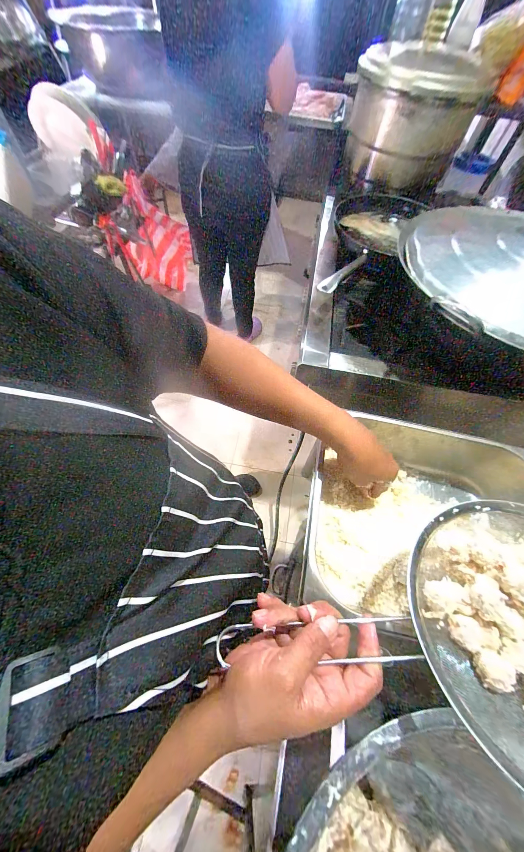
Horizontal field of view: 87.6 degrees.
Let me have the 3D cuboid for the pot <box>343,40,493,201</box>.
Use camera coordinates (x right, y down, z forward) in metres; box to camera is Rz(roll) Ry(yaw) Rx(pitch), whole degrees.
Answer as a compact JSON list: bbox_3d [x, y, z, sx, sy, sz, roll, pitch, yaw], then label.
[{"bbox_3d":[0.457,-0.986,0.887,0.321,0.295,0.304,5,61,-1],"label":"pot"}]

